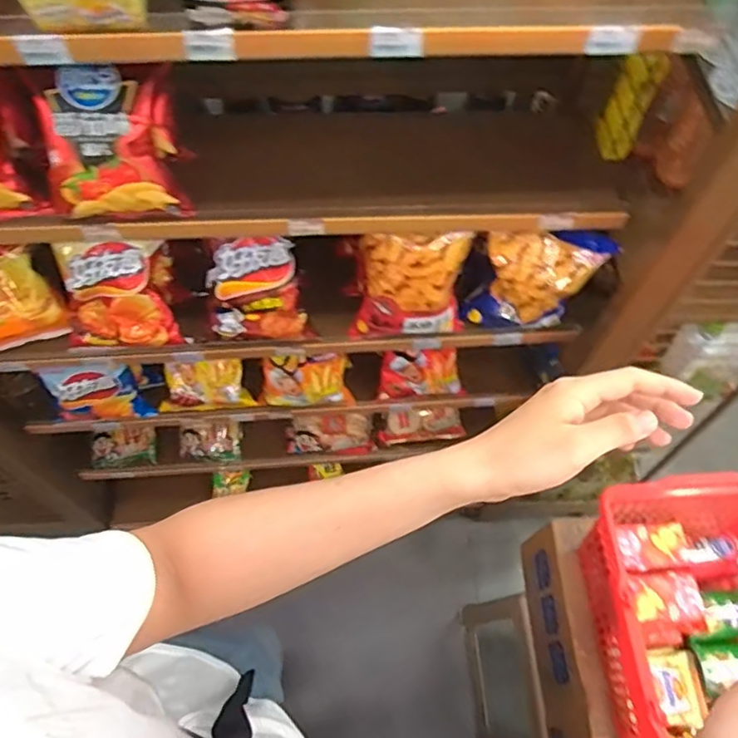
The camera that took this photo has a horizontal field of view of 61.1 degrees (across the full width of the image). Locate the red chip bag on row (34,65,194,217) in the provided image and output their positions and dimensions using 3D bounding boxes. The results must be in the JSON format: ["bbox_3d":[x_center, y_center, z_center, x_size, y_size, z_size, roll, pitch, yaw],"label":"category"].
[{"bbox_3d":[-0.281,-0.255,0.691,0.123,0.130,0.109,-7,63,-6],"label":"red chip bag on row"}]

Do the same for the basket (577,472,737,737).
[{"bbox_3d":[0.452,0.365,0.807,0.300,0.186,0.438,-4,63,-4],"label":"basket"}]

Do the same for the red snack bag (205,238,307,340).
[{"bbox_3d":[-0.157,-0.112,0.862,0.123,0.143,0.050,-3,28,-4],"label":"red snack bag"}]

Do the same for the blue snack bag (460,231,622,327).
[{"bbox_3d":[0.223,-0.113,0.859,0.175,0.169,0.069,8,63,2],"label":"blue snack bag"}]

